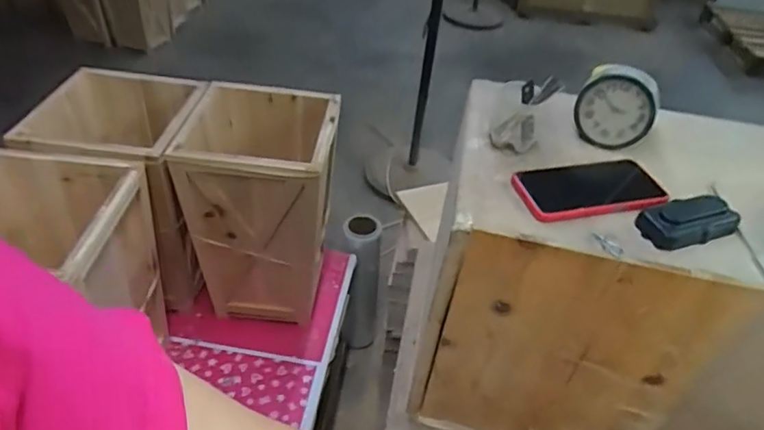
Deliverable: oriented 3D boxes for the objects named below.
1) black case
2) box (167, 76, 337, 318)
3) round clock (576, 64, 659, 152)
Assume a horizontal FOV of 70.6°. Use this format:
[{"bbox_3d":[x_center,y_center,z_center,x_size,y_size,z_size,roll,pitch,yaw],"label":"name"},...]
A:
[{"bbox_3d":[0.324,0.006,0.571,0.100,0.026,0.048,-10,43,-17],"label":"black case"},{"bbox_3d":[-0.241,-0.020,1.113,0.269,0.430,0.261,5,41,-1],"label":"box"},{"bbox_3d":[0.295,-0.137,0.680,0.091,0.099,0.043,-8,18,30],"label":"round clock"}]

